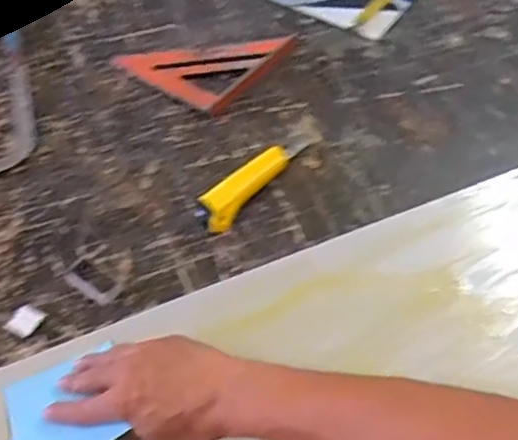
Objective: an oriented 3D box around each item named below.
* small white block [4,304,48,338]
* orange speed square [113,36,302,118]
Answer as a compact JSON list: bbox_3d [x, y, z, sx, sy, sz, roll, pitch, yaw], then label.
[{"bbox_3d":[-0.217,0.094,0.582,0.028,0.005,0.030,23,55,18],"label":"small white block"},{"bbox_3d":[-0.069,-0.213,0.807,0.162,0.017,0.164,33,58,23],"label":"orange speed square"}]

